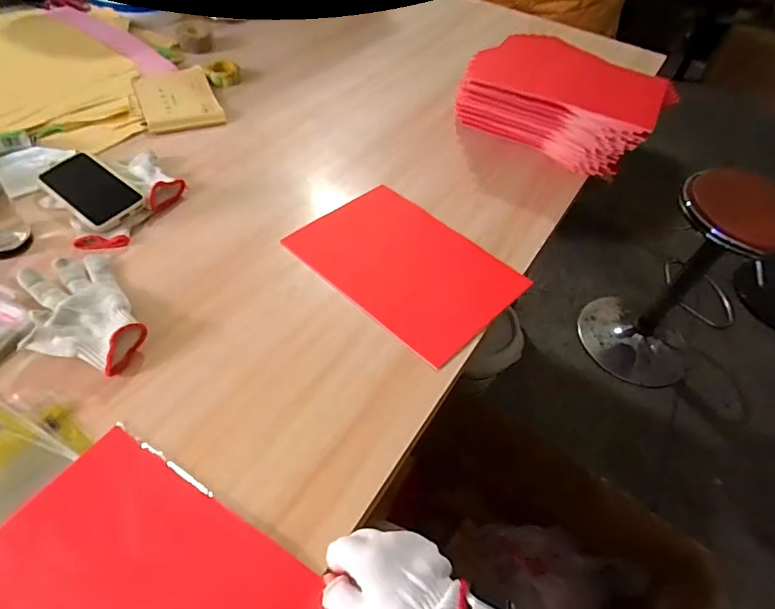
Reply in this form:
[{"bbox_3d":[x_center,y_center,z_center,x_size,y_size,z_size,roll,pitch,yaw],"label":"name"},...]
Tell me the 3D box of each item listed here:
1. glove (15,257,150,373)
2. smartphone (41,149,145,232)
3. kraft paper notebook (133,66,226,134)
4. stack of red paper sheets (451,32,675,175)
[{"bbox_3d":[-0.360,0.009,0.564,0.111,0.034,0.182,-27,57,-26],"label":"glove"},{"bbox_3d":[-0.429,-0.167,0.705,0.178,0.009,0.082,34,61,21],"label":"smartphone"},{"bbox_3d":[-0.390,-0.384,0.912,0.131,0.014,0.203,-18,54,-20],"label":"kraft paper notebook"},{"bbox_3d":[0.289,-0.342,0.856,0.330,0.154,0.151,28,52,17],"label":"stack of red paper sheets"}]

